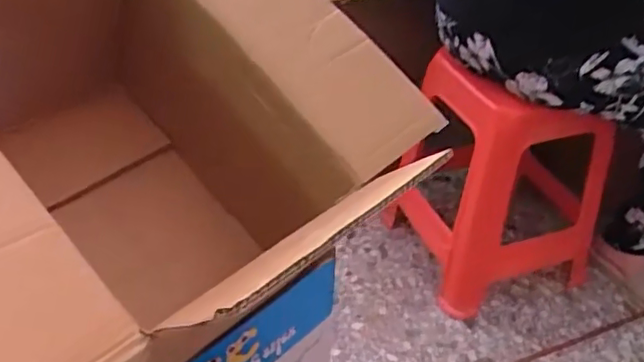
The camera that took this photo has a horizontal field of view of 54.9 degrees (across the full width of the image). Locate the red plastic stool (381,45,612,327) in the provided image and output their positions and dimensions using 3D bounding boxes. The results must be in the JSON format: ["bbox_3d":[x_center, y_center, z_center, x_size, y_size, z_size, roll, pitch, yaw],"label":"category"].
[{"bbox_3d":[0.399,-0.008,1.278,0.316,0.472,0.311,-5,39,-9],"label":"red plastic stool"}]

